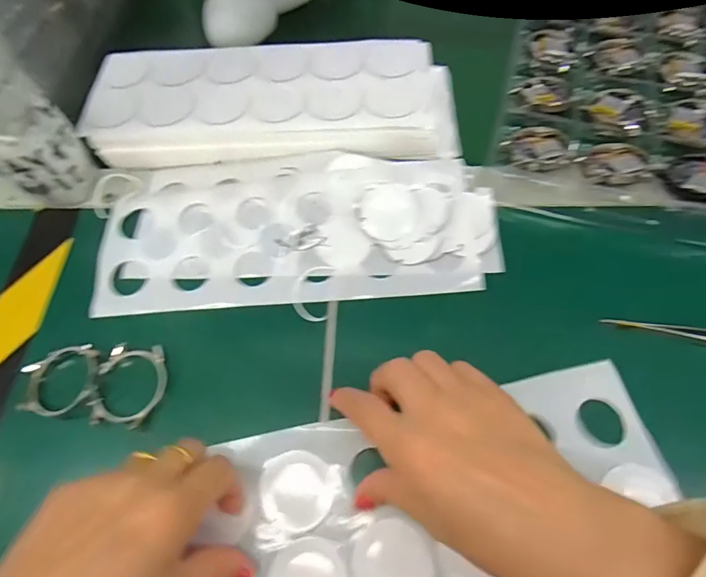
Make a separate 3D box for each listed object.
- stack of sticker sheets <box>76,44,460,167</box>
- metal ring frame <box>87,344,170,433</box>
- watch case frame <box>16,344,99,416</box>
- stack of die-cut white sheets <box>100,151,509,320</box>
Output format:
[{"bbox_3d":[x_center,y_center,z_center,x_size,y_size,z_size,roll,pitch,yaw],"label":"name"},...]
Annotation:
[{"bbox_3d":[-0.065,-0.154,0.374,0.300,0.035,0.101,-3,64,2],"label":"stack of sticker sheets"},{"bbox_3d":[-0.144,0.062,0.292,0.044,0.010,0.053,4,65,5],"label":"metal ring frame"},{"bbox_3d":[-0.191,0.059,0.295,0.056,0.008,0.045,-14,56,6],"label":"watch case frame"},{"bbox_3d":[-0.042,-0.046,0.341,0.289,0.012,0.113,-5,69,2],"label":"stack of die-cut white sheets"}]

